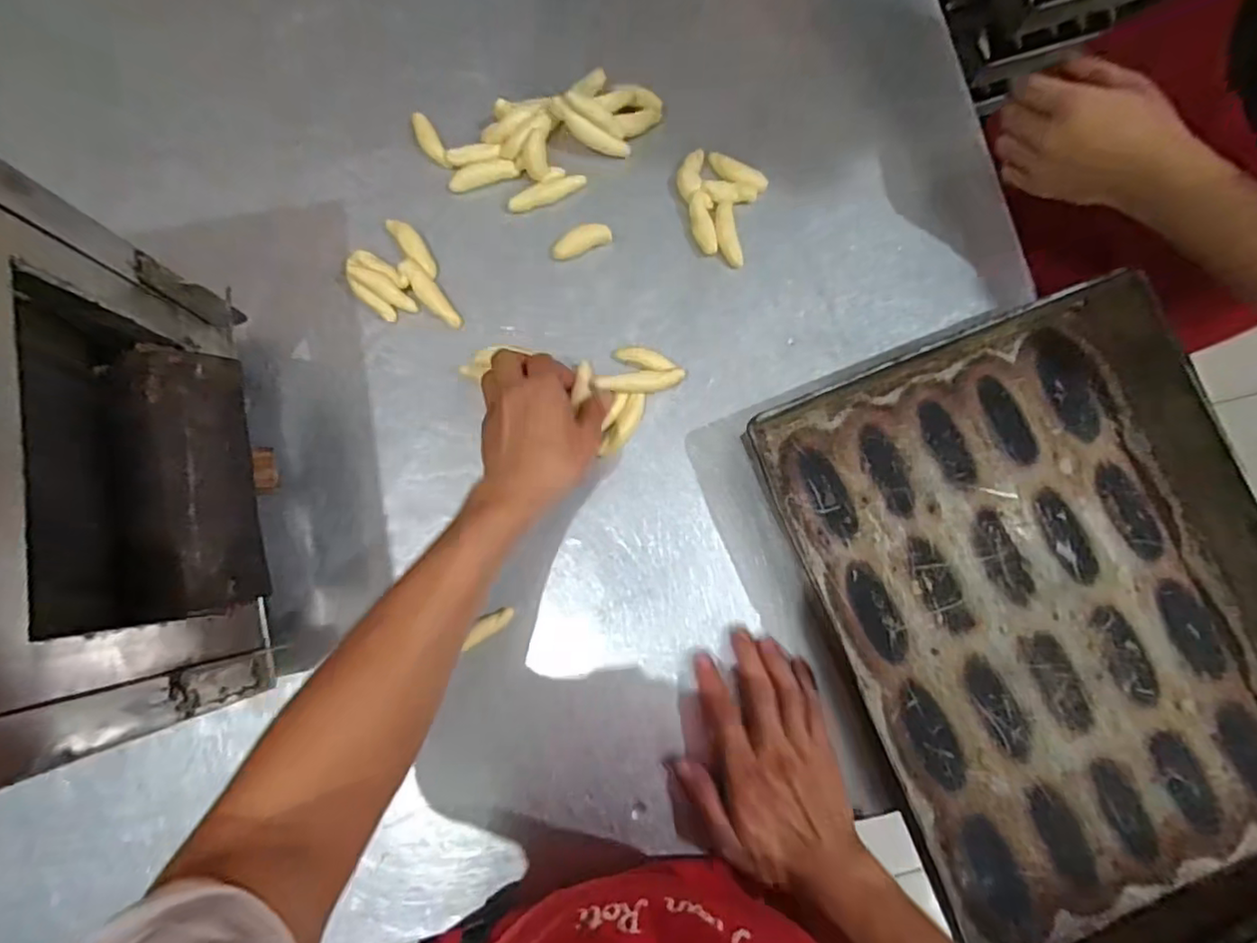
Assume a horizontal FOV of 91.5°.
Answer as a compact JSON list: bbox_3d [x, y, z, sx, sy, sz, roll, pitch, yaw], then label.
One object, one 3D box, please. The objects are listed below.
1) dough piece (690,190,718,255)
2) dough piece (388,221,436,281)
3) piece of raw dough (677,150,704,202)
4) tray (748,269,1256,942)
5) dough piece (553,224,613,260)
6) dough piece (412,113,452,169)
[{"bbox_3d":[0.069,-0.231,0.570,0.022,0.015,0.055,-7,83,-1],"label":"dough piece"},{"bbox_3d":[-0.199,-0.206,0.570,0.019,0.017,0.064,-34,84,-4],"label":"dough piece"},{"bbox_3d":[0.058,-0.279,0.578,0.023,0.018,0.052,5,83,1],"label":"piece of raw dough"},{"bbox_3d":[0.357,0.126,0.506,0.358,0.053,0.517,-23,83,-2],"label":"tray"},{"bbox_3d":[-0.044,-0.215,0.572,0.056,0.014,0.025,-26,84,-3],"label":"dough piece"},{"bbox_3d":[-0.188,-0.314,0.583,0.017,0.013,0.057,-30,84,-3],"label":"dough piece"}]

